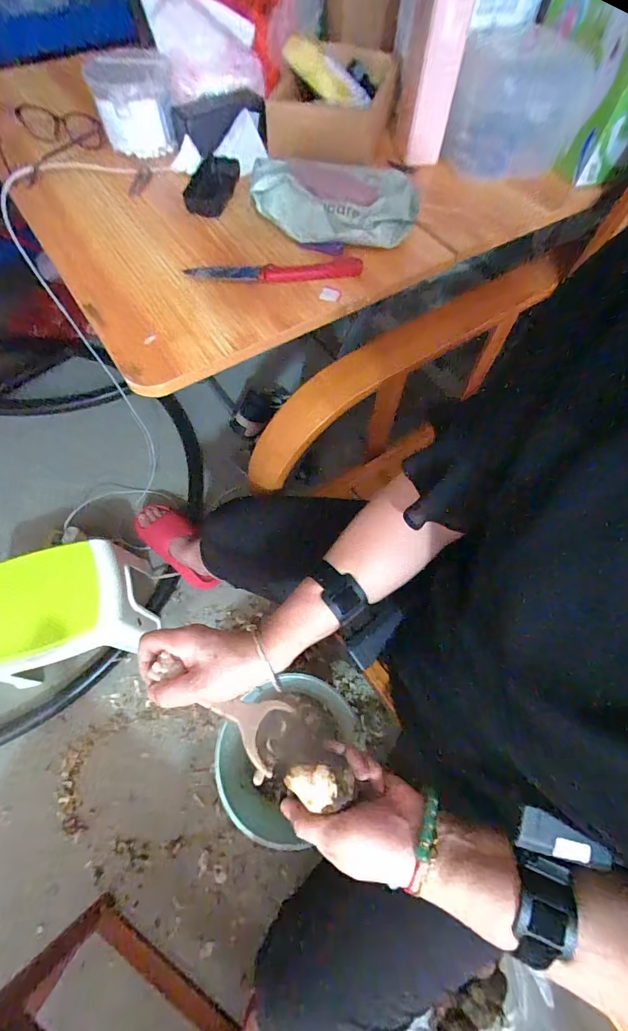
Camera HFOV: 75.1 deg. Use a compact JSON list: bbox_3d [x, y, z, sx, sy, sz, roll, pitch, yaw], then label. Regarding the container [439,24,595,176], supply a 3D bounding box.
[{"bbox_3d":[0.276,-0.566,0.563,0.165,0.131,0.115,11,64,5],"label":"container"}]

